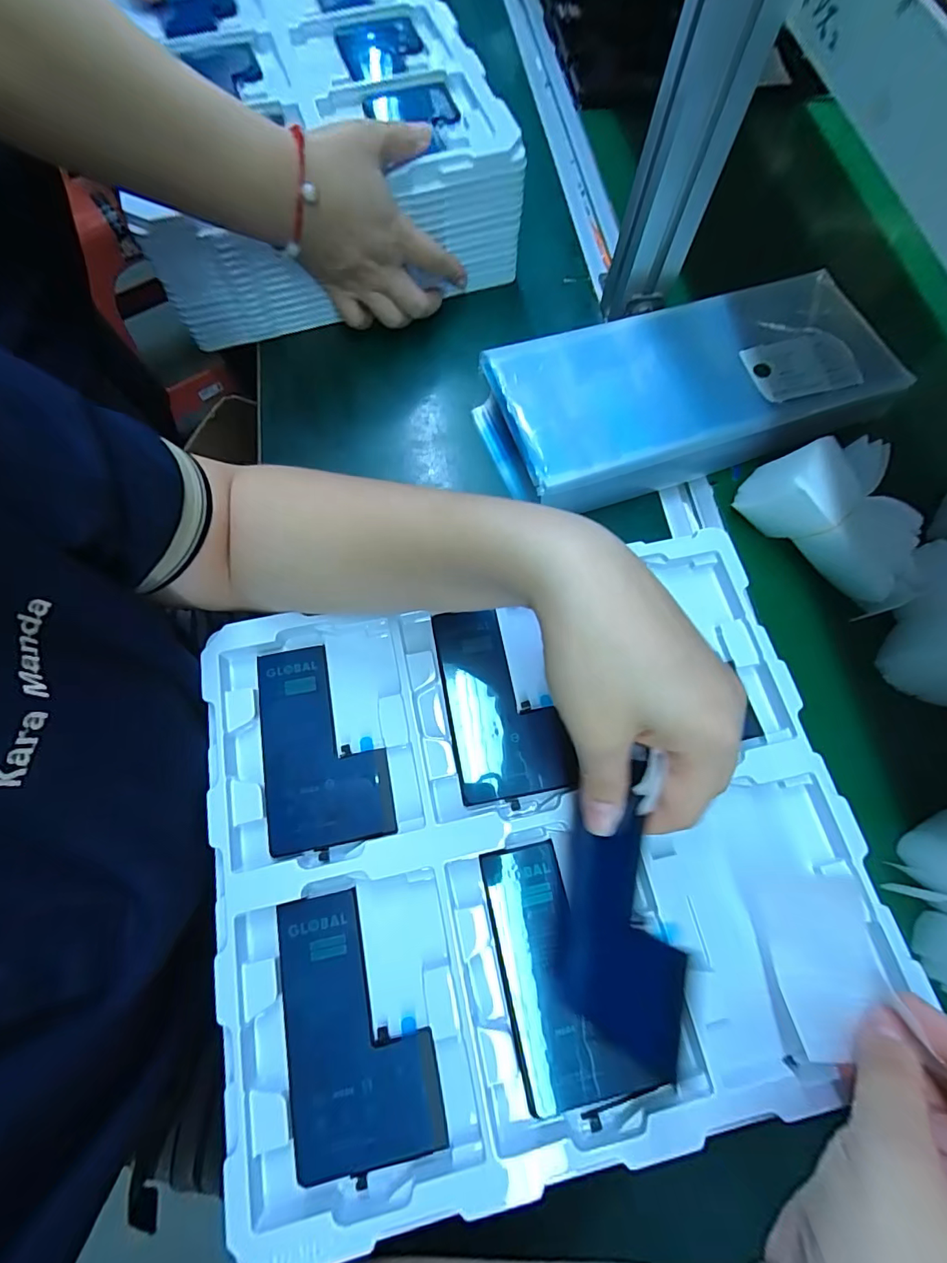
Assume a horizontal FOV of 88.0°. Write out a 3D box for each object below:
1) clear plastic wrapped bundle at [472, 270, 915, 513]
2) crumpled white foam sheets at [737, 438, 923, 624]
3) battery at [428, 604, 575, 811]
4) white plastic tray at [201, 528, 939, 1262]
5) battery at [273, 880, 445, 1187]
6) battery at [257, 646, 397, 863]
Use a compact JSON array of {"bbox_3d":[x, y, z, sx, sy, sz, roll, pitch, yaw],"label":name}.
[{"bbox_3d":[0.160,-0.185,0.374,0.303,0.040,0.131,-17,72,-8],"label":"clear plastic wrapped bundle"},{"bbox_3d":[0.249,-0.080,0.324,0.070,0.057,0.121,-42,77,-15],"label":"crumpled white foam sheets"},{"bbox_3d":[0.015,0.039,0.279,0.060,0.008,0.108,-10,71,-6],"label":"battery"},{"bbox_3d":[0.030,0.100,0.252,0.315,0.021,0.272,-13,70,-4],"label":"white plastic tray"},{"bbox_3d":[-0.054,0.182,0.228,0.063,0.005,0.109,-11,71,-6],"label":"battery"},{"bbox_3d":[-0.083,0.061,0.269,0.064,0.004,0.108,-11,71,-6],"label":"battery"}]

